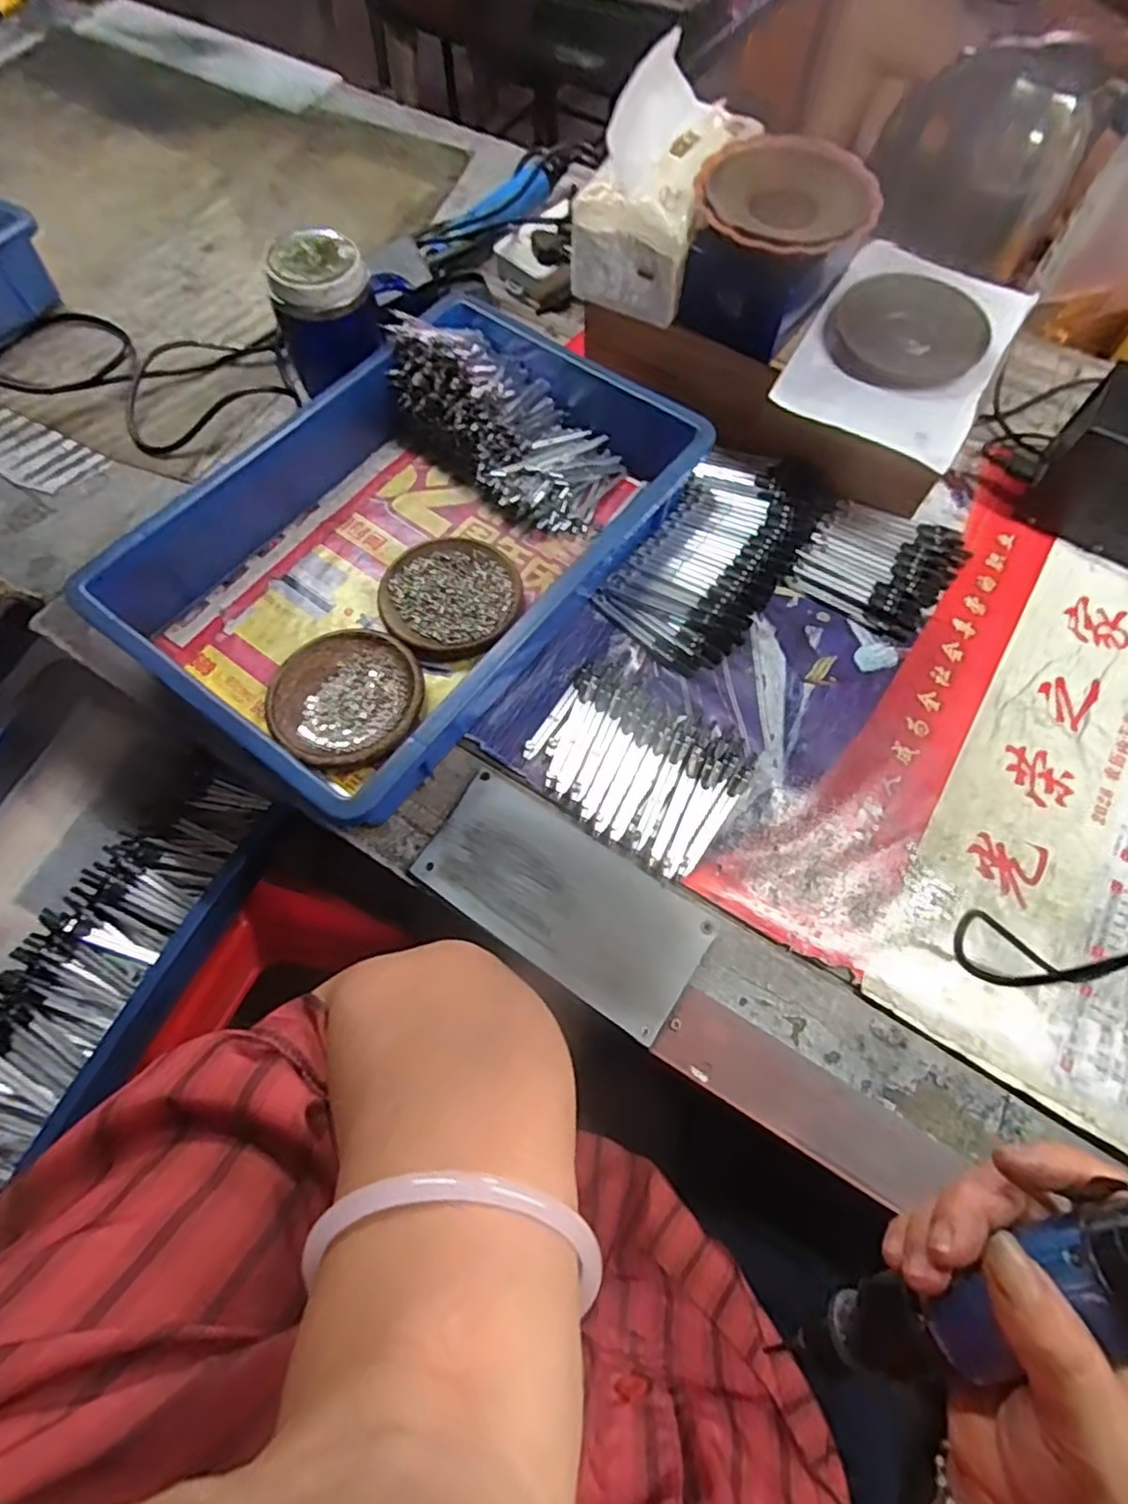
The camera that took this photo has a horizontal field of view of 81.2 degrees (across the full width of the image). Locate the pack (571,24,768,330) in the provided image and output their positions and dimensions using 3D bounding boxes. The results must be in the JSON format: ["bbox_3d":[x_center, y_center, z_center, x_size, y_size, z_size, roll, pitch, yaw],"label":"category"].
[{"bbox_3d":[0.083,-0.452,0.527,0.095,0.116,0.149,30,71,11],"label":"pack"}]

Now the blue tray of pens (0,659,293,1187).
[{"bbox_3d":[-0.462,0.166,0.575,0.278,0.084,0.410,26,70,10],"label":"blue tray of pens"}]

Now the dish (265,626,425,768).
[{"bbox_3d":[-0.166,-0.042,0.507,0.110,0.021,0.113,0,68,0],"label":"dish"}]

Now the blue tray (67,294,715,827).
[{"bbox_3d":[-0.112,-0.183,0.538,0.286,0.076,0.445,35,72,13],"label":"blue tray"}]

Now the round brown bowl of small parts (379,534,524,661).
[{"bbox_3d":[-0.095,-0.129,0.550,0.117,0.017,0.114,0,68,0],"label":"round brown bowl of small parts"}]

